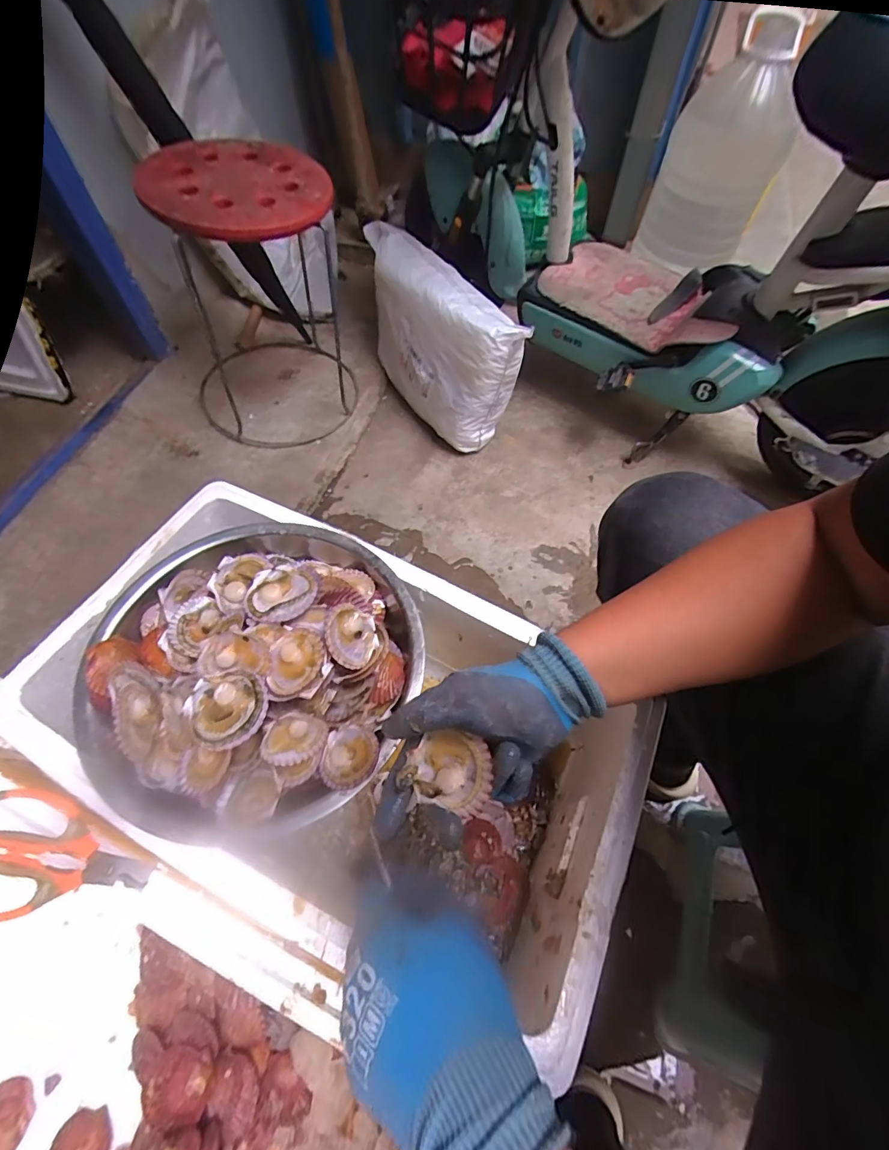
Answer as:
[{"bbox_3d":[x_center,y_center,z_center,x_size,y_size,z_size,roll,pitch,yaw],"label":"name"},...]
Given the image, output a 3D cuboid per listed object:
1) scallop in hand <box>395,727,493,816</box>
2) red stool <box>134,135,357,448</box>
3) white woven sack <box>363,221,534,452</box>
[{"bbox_3d":[0.005,0.146,0.350,0.063,0.020,0.050,4,67,25],"label":"scallop in hand"},{"bbox_3d":[-0.401,-0.573,0.993,0.376,0.467,0.381,-21,62,-13],"label":"red stool"},{"bbox_3d":[-0.044,-0.553,1.107,0.149,0.278,0.531,-30,65,-17],"label":"white woven sack"}]

